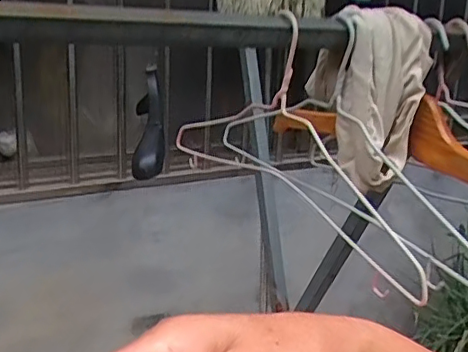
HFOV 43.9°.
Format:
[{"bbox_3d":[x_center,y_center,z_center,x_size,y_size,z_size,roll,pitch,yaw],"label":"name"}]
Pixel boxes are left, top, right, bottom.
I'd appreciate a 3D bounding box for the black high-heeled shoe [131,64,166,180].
[{"bbox_3d":[-0.141,-0.086,0.976,0.055,0.060,0.214,0,47,-6],"label":"black high-heeled shoe"}]

